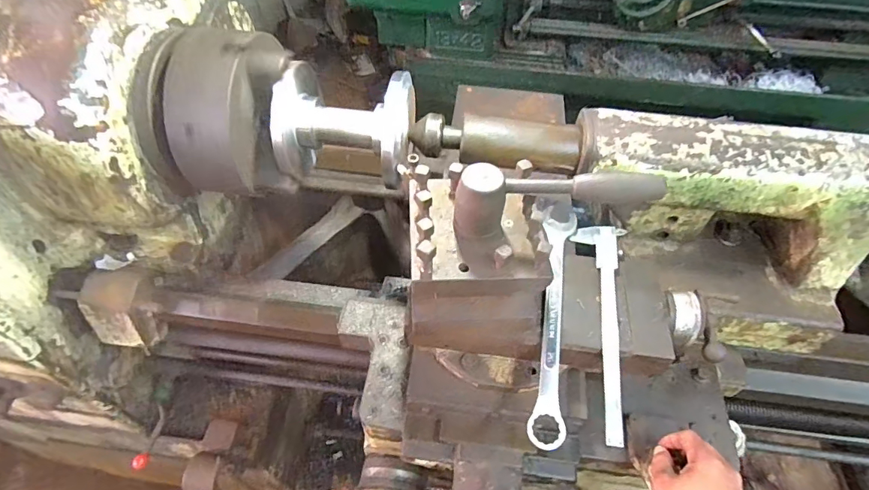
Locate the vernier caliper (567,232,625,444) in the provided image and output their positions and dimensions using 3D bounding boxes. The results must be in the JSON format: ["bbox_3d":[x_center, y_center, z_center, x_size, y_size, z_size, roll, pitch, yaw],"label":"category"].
[{"bbox_3d":[0.199,0.085,0.545,0.058,0.014,0.283,8,53,5],"label":"vernier caliper"}]

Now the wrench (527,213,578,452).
[{"bbox_3d":[0.142,0.080,0.545,0.041,0.017,0.301,11,53,7],"label":"wrench"}]

